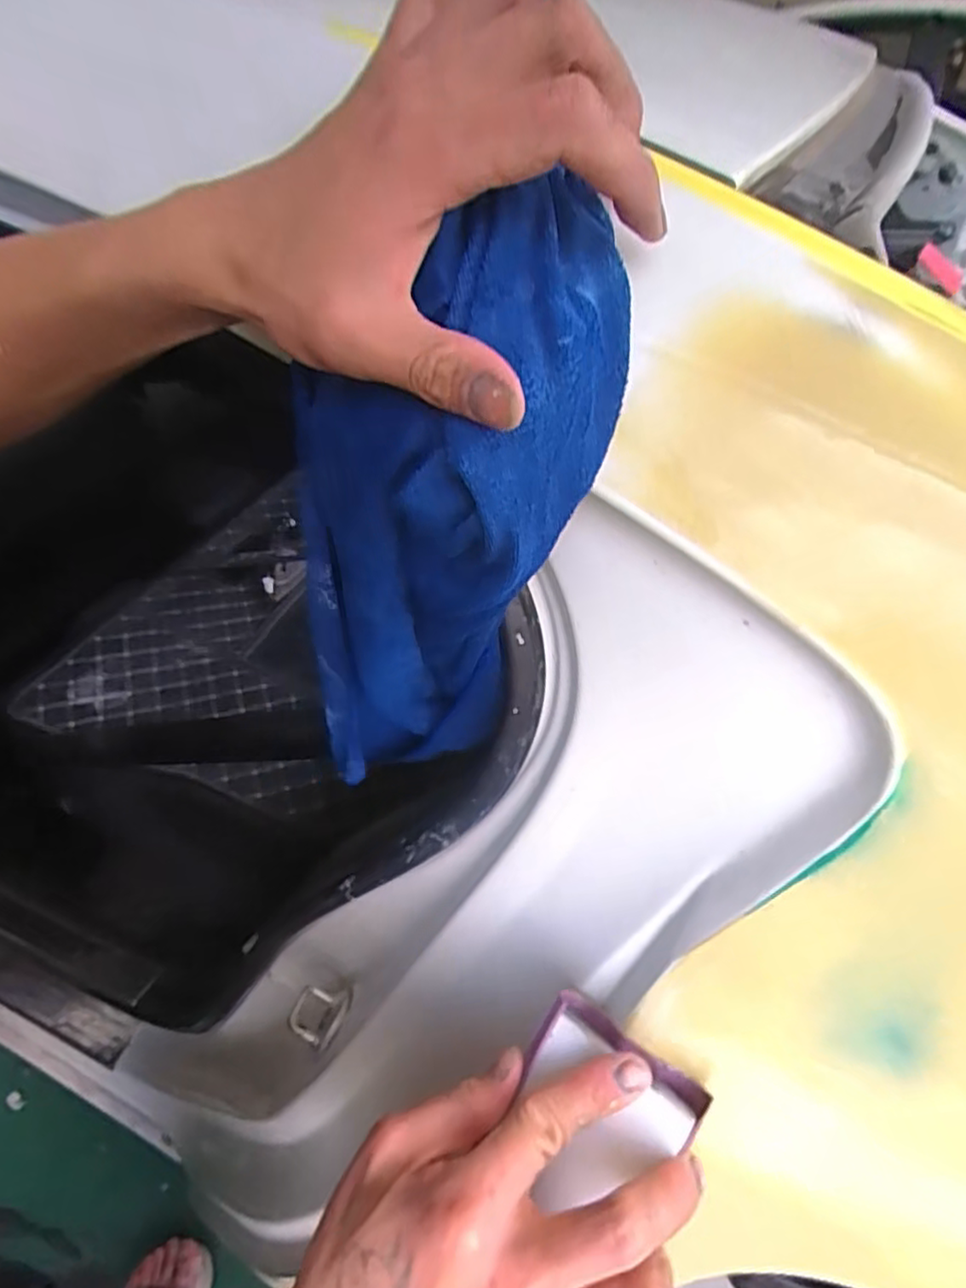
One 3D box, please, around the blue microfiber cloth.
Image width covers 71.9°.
[{"bbox_3d":[-0.032,-0.032,0.312,0.113,0.305,0.084,28,49,4],"label":"blue microfiber cloth"}]

